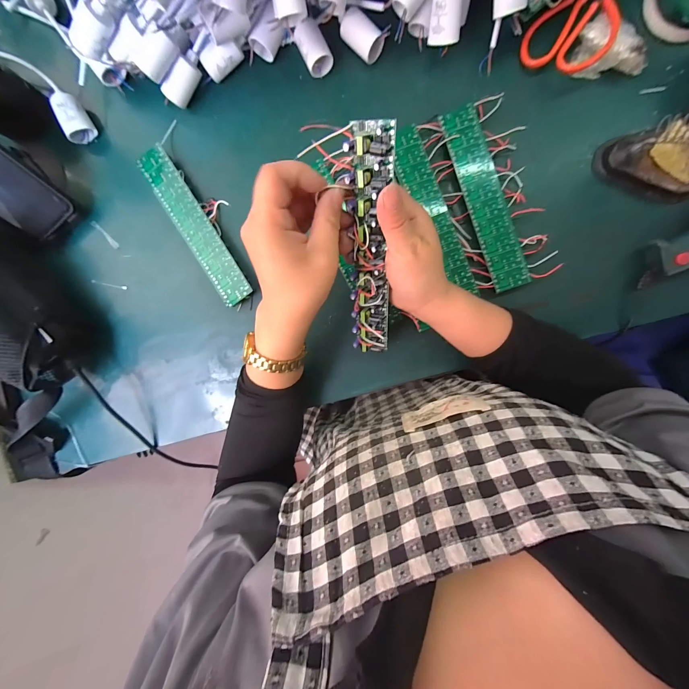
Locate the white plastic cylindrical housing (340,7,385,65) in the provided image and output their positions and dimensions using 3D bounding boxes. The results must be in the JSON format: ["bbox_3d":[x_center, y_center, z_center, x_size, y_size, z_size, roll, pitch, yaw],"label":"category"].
[{"bbox_3d":[0.018,-0.334,0.323,0.047,0.024,0.026,43,96,0],"label":"white plastic cylindrical housing"}]

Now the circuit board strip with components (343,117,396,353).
[{"bbox_3d":[0.023,-0.072,0.261,0.036,0.020,0.197,0,128,4],"label":"circuit board strip with components"}]

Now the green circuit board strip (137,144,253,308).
[{"bbox_3d":[-0.172,-0.136,0.348,0.038,0.018,0.196,-32,92,6],"label":"green circuit board strip"}]

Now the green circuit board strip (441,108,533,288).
[{"bbox_3d":[0.156,-0.159,0.330,0.039,0.015,0.200,-19,93,6],"label":"green circuit board strip"}]

